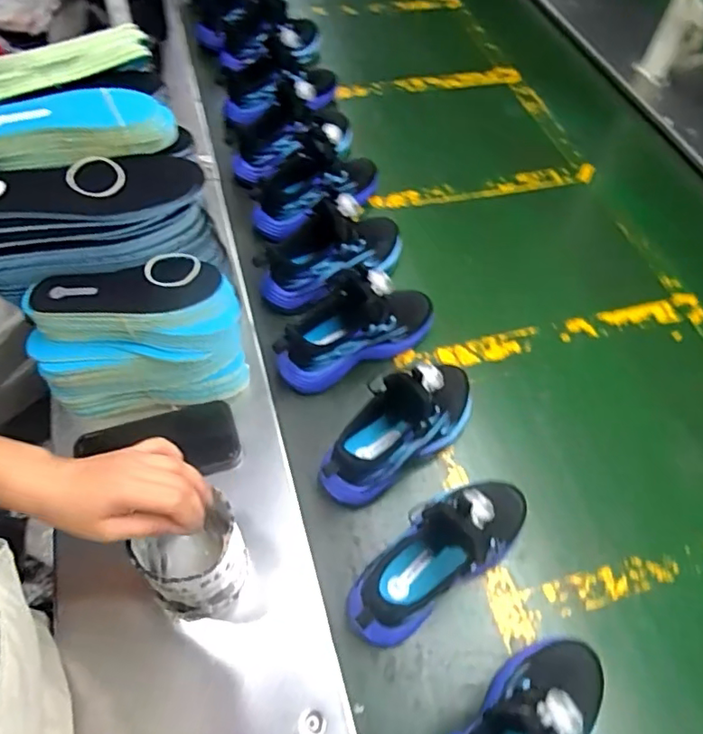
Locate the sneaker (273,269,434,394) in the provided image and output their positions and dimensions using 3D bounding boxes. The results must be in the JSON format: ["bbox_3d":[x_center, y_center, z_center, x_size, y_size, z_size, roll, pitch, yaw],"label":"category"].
[{"bbox_3d":[0.006,-0.053,0.663,0.200,0.118,0.077,-26,60,-19],"label":"sneaker"}]

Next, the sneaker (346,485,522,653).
[{"bbox_3d":[0.086,0.165,0.519,0.207,0.120,0.064,-32,63,-22],"label":"sneaker"}]

